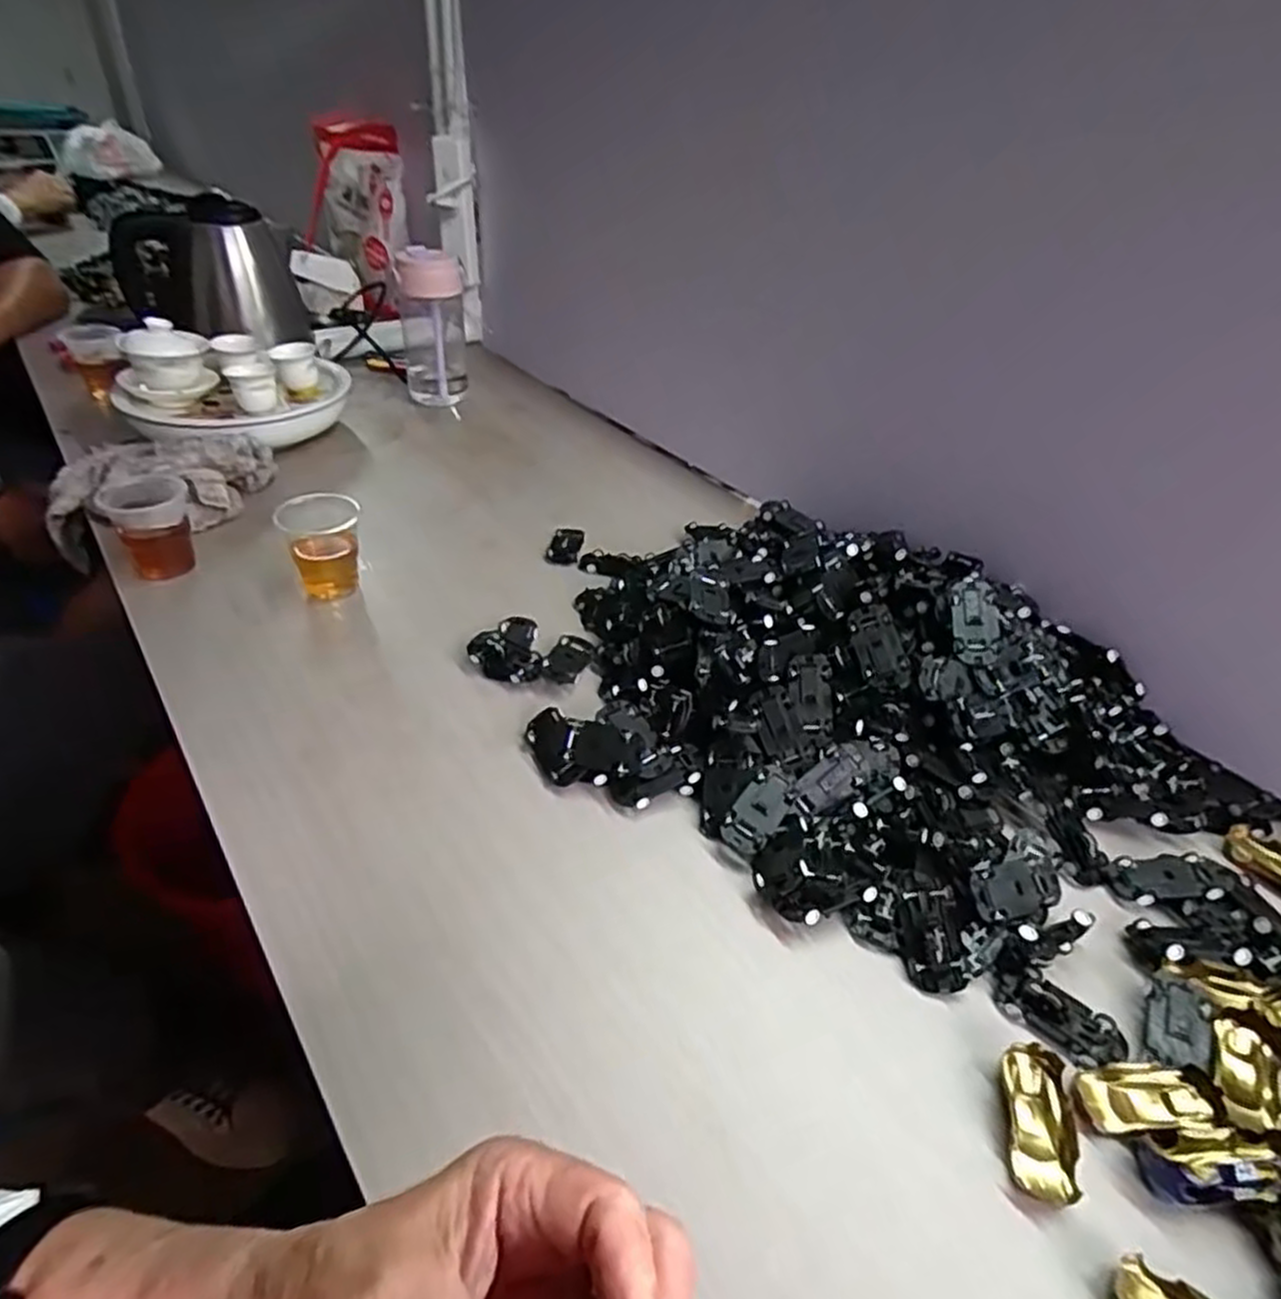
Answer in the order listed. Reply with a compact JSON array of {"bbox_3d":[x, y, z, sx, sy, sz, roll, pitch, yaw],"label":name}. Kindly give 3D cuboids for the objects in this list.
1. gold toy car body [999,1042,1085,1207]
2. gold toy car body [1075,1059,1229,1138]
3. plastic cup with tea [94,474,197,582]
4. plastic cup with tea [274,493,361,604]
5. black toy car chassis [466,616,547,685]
[{"bbox_3d":[0.189,0.224,0.356,0.029,0.019,0.063,10,41,10],"label":"gold toy car body"},{"bbox_3d":[0.246,0.217,0.364,0.060,0.018,0.029,-1,40,-3],"label":"gold toy car body"},{"bbox_3d":[-0.430,-0.107,0.668,0.065,0.088,0.073,-24,46,-27],"label":"plastic cup with tea"},{"bbox_3d":[-0.276,-0.086,0.660,0.066,0.082,0.070,-13,42,-17],"label":"plastic cup with tea"},{"bbox_3d":[-0.107,0.002,0.598,0.055,0.023,0.061,-8,41,-11],"label":"black toy car chassis"}]

